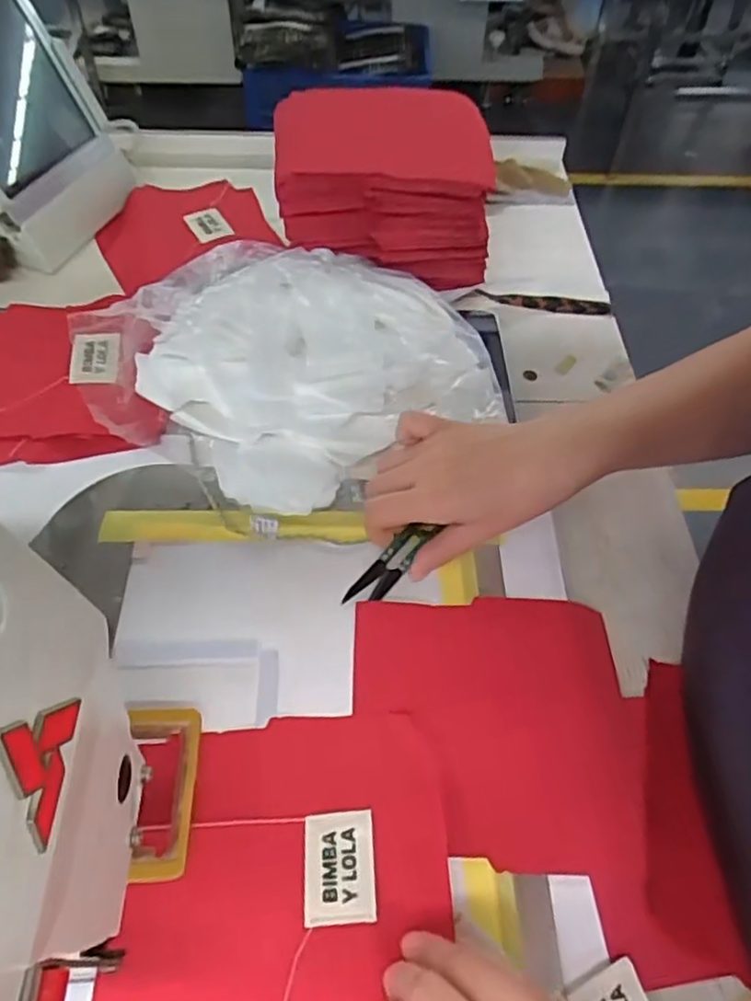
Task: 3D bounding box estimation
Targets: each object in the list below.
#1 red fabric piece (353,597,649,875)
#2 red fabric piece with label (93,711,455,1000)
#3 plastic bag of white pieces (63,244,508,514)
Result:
[{"bbox_3d":[0.069,0.129,0.390,0.158,0.024,0.148,1,55,-1],"label":"red fabric piece"},{"bbox_3d":[-0.045,0.179,0.332,0.158,0.017,0.147,-2,53,-1],"label":"red fabric piece with label"},{"bbox_3d":[-0.058,-0.103,0.485,0.288,0.071,0.224,-20,57,-15],"label":"plastic bag of white pieces"}]

